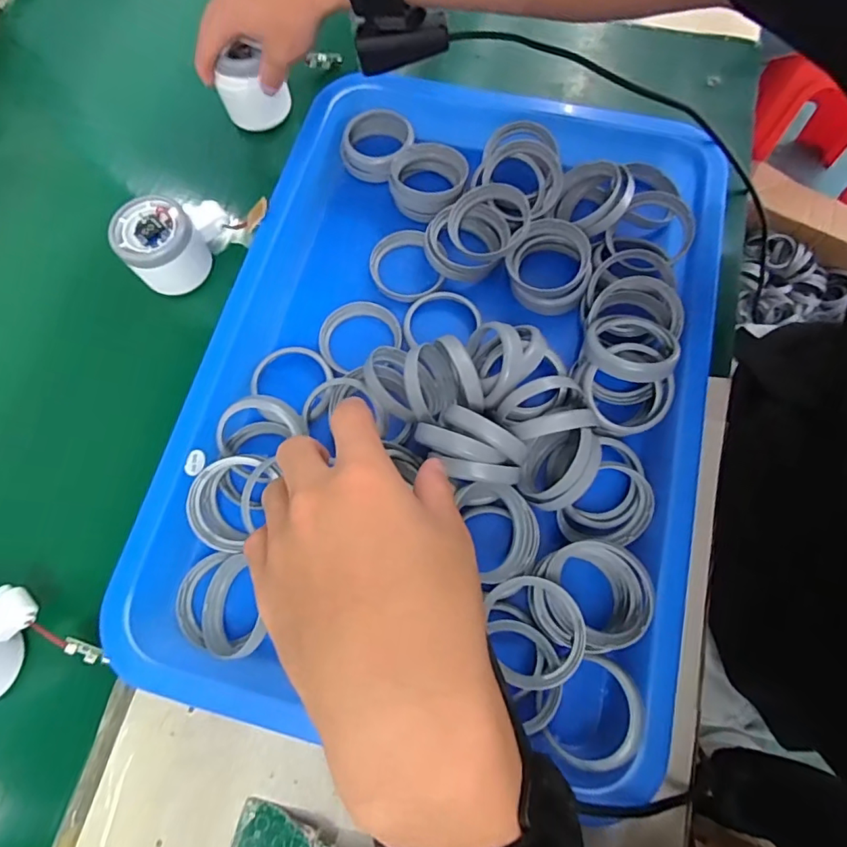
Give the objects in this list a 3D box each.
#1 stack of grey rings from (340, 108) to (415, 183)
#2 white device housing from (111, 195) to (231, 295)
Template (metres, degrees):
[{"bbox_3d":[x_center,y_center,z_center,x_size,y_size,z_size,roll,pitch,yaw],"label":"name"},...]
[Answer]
[{"bbox_3d":[-0.039,-0.234,0.432,0.053,0.020,0.059,12,73,7],"label":"stack of grey rings"},{"bbox_3d":[-0.200,-0.146,0.415,0.053,0.053,0.082,30,76,12],"label":"white device housing"}]

